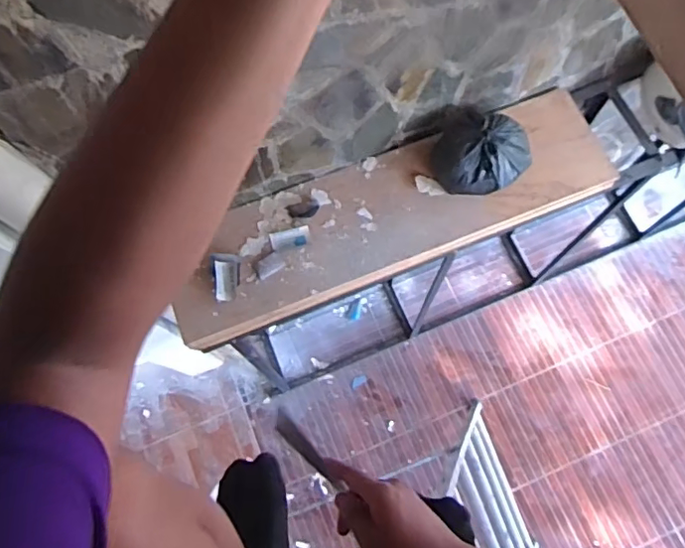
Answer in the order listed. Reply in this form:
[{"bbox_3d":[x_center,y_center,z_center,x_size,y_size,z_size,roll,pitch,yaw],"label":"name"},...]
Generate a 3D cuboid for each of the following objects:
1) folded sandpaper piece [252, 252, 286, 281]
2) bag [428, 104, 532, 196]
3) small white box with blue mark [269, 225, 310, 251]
[{"bbox_3d":[-0.182,-0.021,1.387,0.072,0.011,0.048,-34,76,-7],"label":"folded sandpaper piece"},{"bbox_3d":[0.337,-0.308,1.397,0.240,0.132,0.211,32,78,10],"label":"bag"},{"bbox_3d":[-0.132,-0.091,1.417,0.100,0.009,0.050,-11,76,-5],"label":"small white box with blue mark"}]

